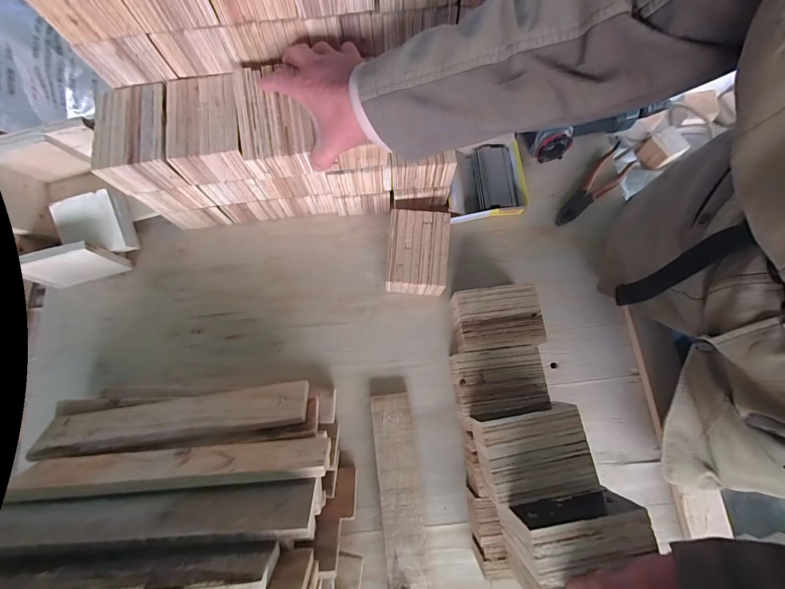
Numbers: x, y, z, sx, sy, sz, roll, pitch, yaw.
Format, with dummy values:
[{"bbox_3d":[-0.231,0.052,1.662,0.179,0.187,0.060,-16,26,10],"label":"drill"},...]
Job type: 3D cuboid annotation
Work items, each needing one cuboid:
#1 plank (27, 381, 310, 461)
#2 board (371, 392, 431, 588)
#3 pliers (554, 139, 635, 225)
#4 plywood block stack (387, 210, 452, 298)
[{"bbox_3d":[-0.295,0.168,0.482,0.357,0.011,0.068,-9,38,-1],"label":"plank"},{"bbox_3d":[0.015,0.326,0.488,0.056,0.013,0.361,-6,75,-2],"label":"board"},{"bbox_3d":[0.353,-0.182,0.612,0.049,0.024,0.183,41,79,10],"label":"pliers"},{"bbox_3d":[0.040,-0.064,0.569,0.092,0.068,0.120,6,75,1],"label":"plywood block stack"}]

